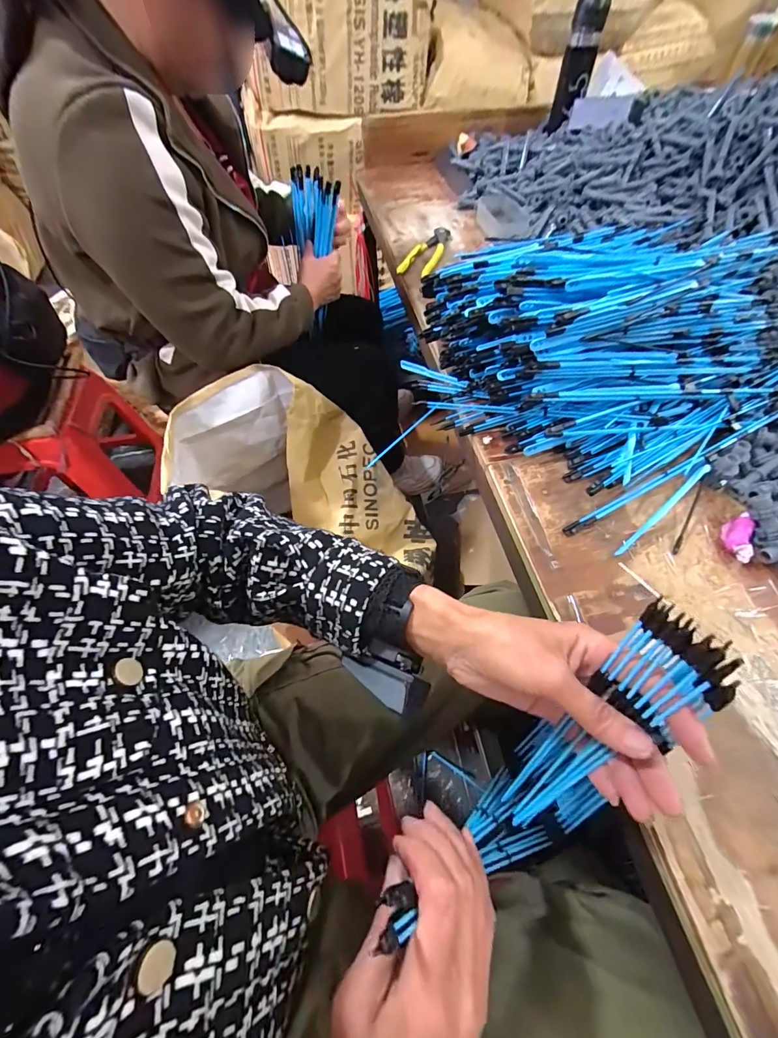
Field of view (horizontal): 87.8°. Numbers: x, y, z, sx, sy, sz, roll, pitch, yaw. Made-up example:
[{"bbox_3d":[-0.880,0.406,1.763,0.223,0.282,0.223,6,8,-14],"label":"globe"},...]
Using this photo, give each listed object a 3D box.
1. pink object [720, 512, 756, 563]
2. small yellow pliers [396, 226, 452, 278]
[{"bbox_3d":[0.335,0.013,0.385,0.021,0.017,0.058,24,61,17],"label":"pink object"},{"bbox_3d":[0.064,-0.467,0.711,0.046,0.023,0.172,18,59,13],"label":"small yellow pliers"}]

